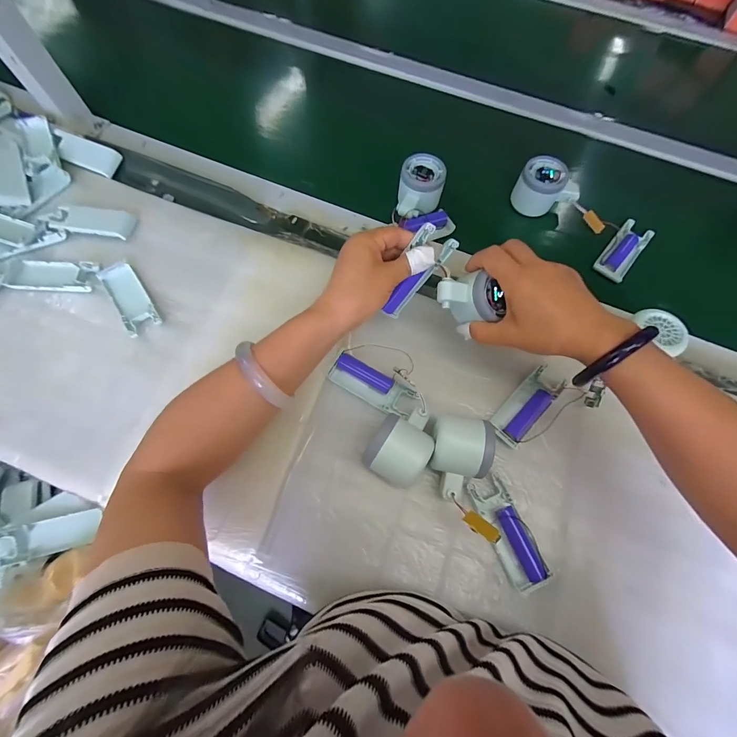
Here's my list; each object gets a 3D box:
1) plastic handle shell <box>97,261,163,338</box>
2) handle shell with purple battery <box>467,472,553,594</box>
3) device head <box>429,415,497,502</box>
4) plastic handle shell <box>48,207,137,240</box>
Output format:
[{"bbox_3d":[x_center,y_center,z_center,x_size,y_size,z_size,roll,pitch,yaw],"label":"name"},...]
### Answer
[{"bbox_3d":[-0.286,-0.085,0.411,0.036,0.007,0.101,-35,76,-12],"label":"plastic handle shell"},{"bbox_3d":[0.138,0.158,0.337,0.036,0.021,0.099,-21,73,-9],"label":"handle shell with purple battery"},{"bbox_3d":[0.089,0.089,0.341,0.059,0.055,0.076,8,71,1],"label":"device head"},{"bbox_3d":[-0.354,-0.191,0.444,0.098,0.008,0.043,10,71,2],"label":"plastic handle shell"}]

